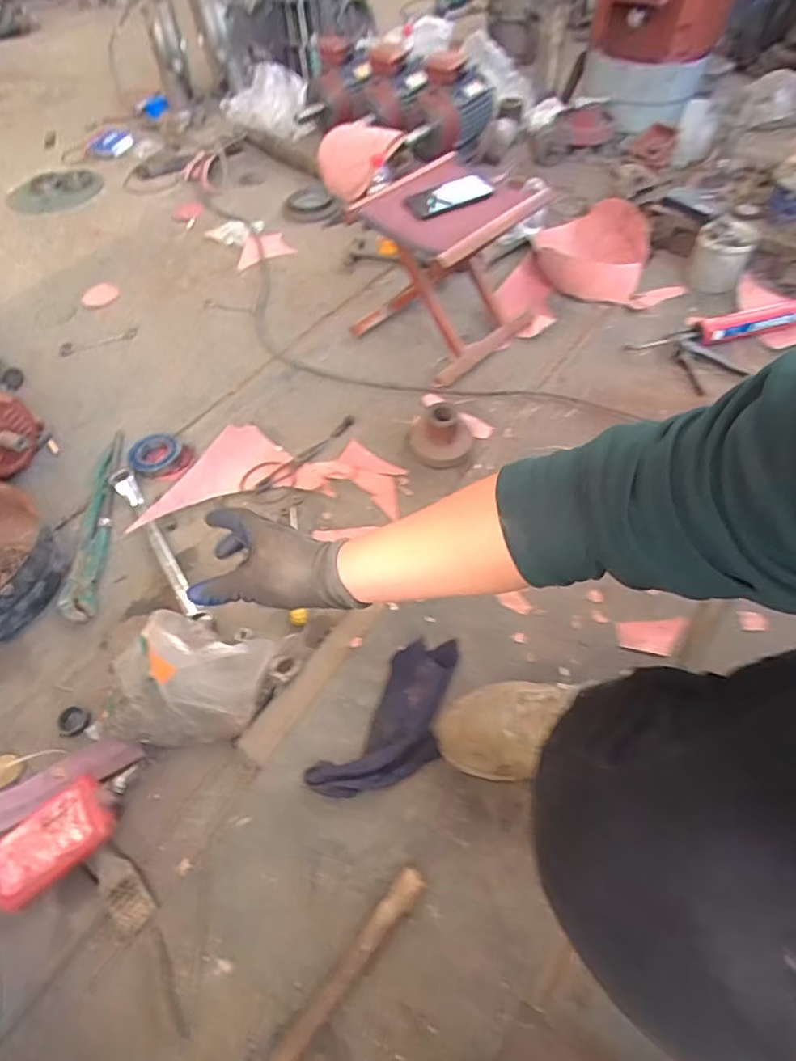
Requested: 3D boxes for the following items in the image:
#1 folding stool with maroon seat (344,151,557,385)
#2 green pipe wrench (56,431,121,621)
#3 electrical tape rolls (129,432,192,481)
[{"bbox_3d":[0.110,-0.549,1.158,0.267,0.273,0.325,36,65,24],"label":"folding stool with maroon seat"},{"bbox_3d":[-0.532,-0.028,0.989,0.061,0.033,0.416,-8,56,-2],"label":"green pipe wrench"},{"bbox_3d":[-0.448,-0.138,1.062,0.119,0.036,0.097,20,59,16],"label":"electrical tape rolls"}]

